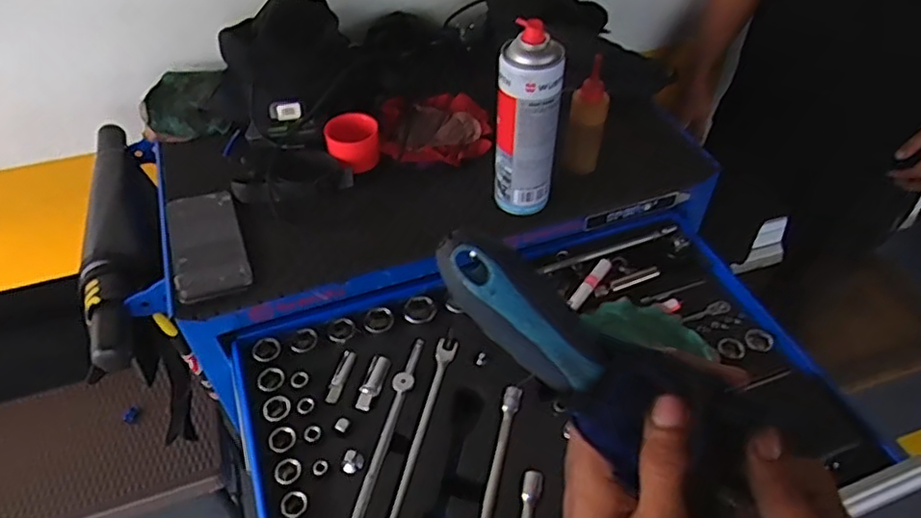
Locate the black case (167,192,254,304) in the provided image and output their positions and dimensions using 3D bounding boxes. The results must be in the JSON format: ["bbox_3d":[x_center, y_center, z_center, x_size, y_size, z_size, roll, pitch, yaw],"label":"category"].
[{"bbox_3d":[-0.286,-0.019,0.707,0.076,0.019,0.168,-17,50,-15],"label":"black case"}]

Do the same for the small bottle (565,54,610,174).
[{"bbox_3d":[0.154,-0.169,0.754,0.044,0.156,0.032,6,49,10],"label":"small bottle"}]

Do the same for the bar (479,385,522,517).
[{"bbox_3d":[0.027,0.229,0.591,0.016,0.016,0.237,11,49,10],"label":"bar"}]

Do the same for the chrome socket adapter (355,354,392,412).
[{"bbox_3d":[-0.095,0.132,0.674,0.022,0.013,0.062,11,49,10],"label":"chrome socket adapter"}]

